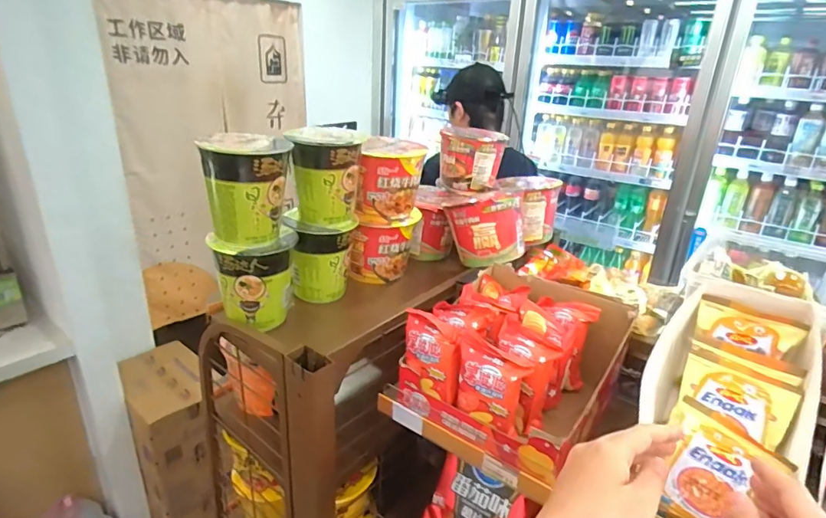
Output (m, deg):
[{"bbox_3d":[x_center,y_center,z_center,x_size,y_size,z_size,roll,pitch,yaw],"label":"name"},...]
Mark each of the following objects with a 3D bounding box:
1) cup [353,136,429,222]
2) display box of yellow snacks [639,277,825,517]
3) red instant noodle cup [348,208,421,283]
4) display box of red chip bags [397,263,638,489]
[{"bbox_3d":[-0.031,-0.124,0.763,0.098,0.119,0.095,4,23,4],"label":"cup"},{"bbox_3d":[0.293,0.148,0.459,0.130,0.071,0.268,17,57,31],"label":"display box of yellow snacks"},{"bbox_3d":[-0.045,-0.024,0.806,0.103,0.104,0.116,4,23,4],"label":"red instant noodle cup"},{"bbox_3d":[0.126,0.114,0.580,0.209,0.103,0.219,21,30,37],"label":"display box of red chip bags"}]

